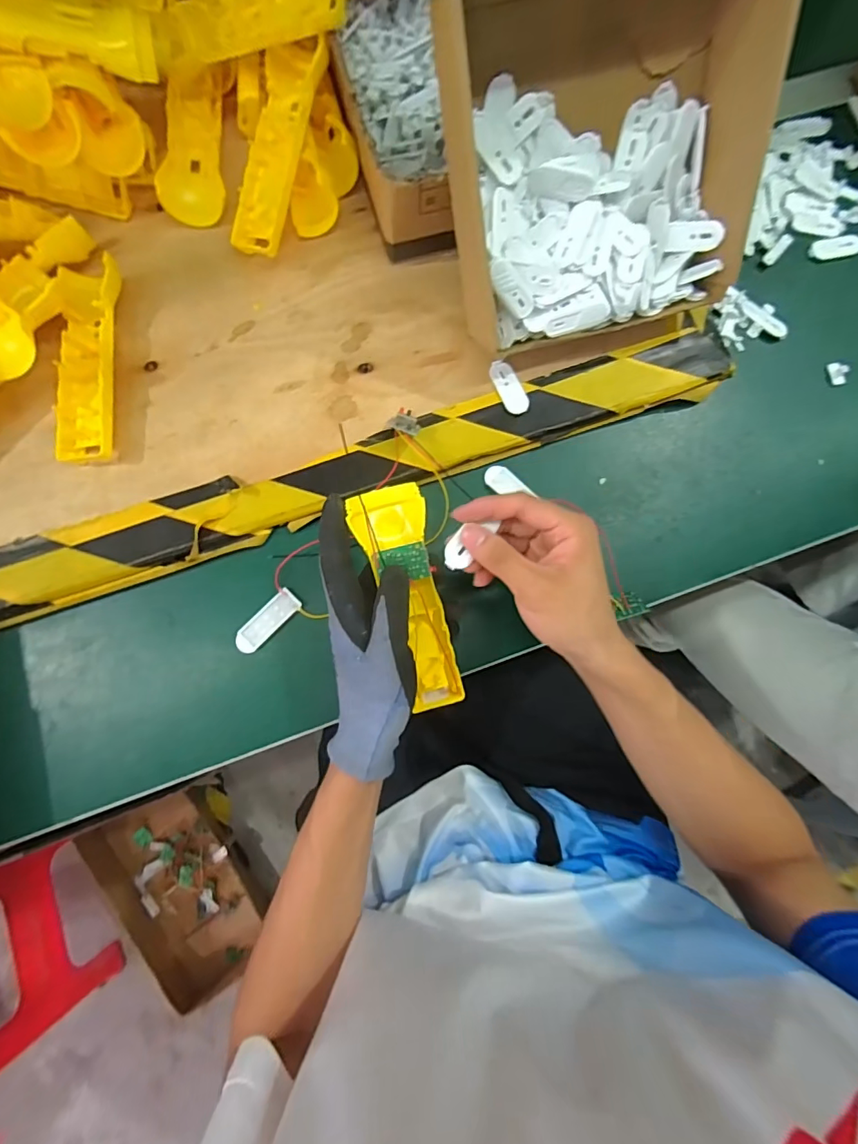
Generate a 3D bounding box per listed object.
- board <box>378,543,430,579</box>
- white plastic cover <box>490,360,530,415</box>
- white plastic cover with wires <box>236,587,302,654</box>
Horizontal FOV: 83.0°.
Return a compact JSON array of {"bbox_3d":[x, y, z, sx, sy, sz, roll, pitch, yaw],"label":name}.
[{"bbox_3d":[-0.017,-0.006,0.330,0.034,0.004,0.025,-9,100,-3],"label":"board"},{"bbox_3d":[0.068,-0.155,0.407,0.021,0.005,0.048,-25,85,-5],"label":"white plastic cover"},{"bbox_3d":[-0.128,0.040,0.384,0.021,0.007,0.058,45,83,3],"label":"white plastic cover with wires"}]

